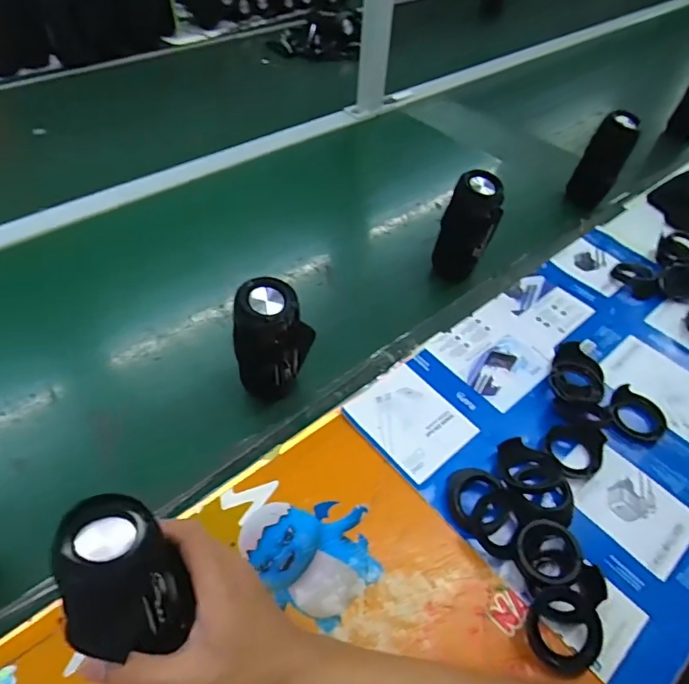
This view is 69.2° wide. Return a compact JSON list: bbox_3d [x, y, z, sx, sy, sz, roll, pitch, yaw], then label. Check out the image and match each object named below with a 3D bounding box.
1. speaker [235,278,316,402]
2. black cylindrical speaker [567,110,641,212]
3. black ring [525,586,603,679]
[{"bbox_3d":[-0.077,0.001,0.536,0.062,0.141,0.068,27,53,17],"label":"speaker"},{"bbox_3d":[0.428,-0.301,0.830,0.066,0.138,0.077,26,52,19],"label":"black cylindrical speaker"},{"bbox_3d":[0.184,0.242,0.420,0.063,0.014,0.058,-3,60,6],"label":"black ring"}]

